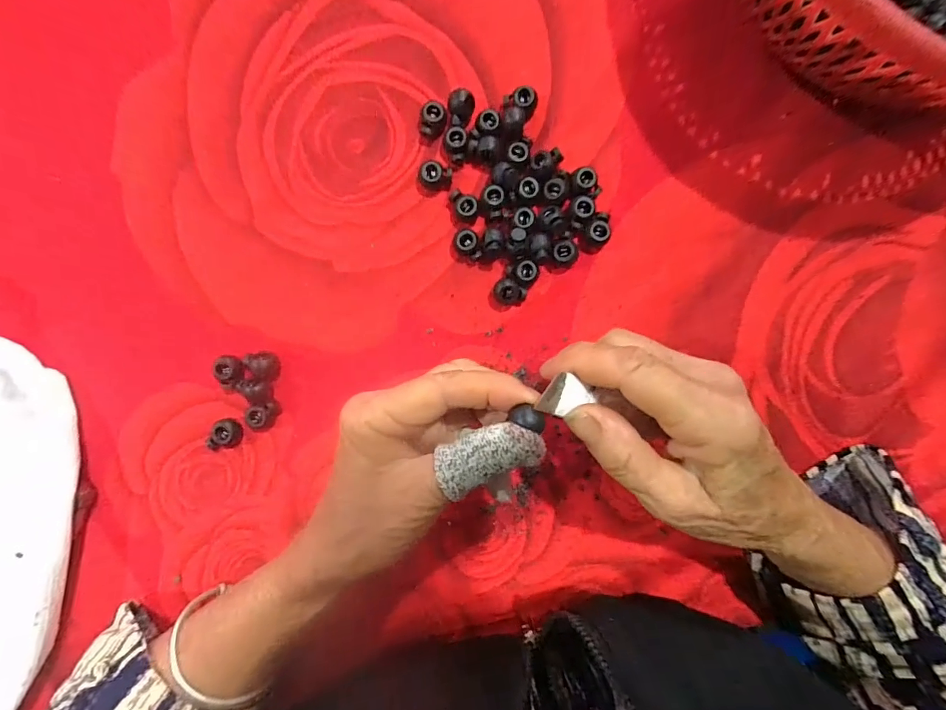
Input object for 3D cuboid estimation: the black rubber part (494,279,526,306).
[{"bbox_3d":[0.021,-0.036,0.259,0.018,0.010,0.015,34,90,-4],"label":"black rubber part"}]

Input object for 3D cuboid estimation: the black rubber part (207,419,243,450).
[{"bbox_3d":[-0.142,0.046,0.252,0.013,0.011,0.020,27,91,-4],"label":"black rubber part"}]

